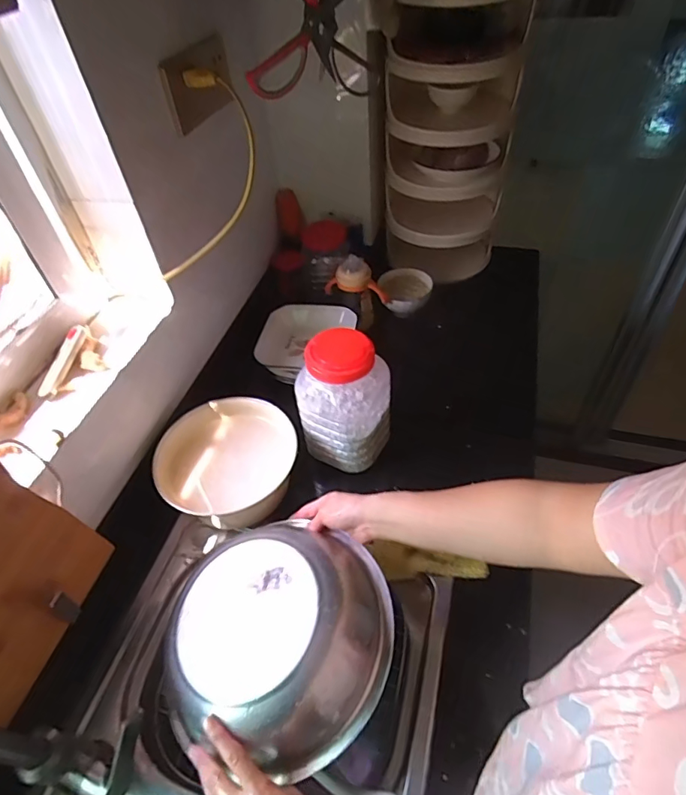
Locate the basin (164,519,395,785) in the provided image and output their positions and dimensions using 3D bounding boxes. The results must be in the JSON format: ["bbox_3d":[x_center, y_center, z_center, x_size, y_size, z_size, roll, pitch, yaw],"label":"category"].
[{"bbox_3d":[-0.072,0.267,0.558,0.243,0.100,0.243,-11,47,12],"label":"basin"}]

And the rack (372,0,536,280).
[{"bbox_3d":[0.213,-0.545,0.994,0.236,0.531,0.268,10,50,13],"label":"rack"}]

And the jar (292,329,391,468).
[{"bbox_3d":[0.000,0.006,0.737,0.128,0.191,0.101,7,49,11],"label":"jar"}]

